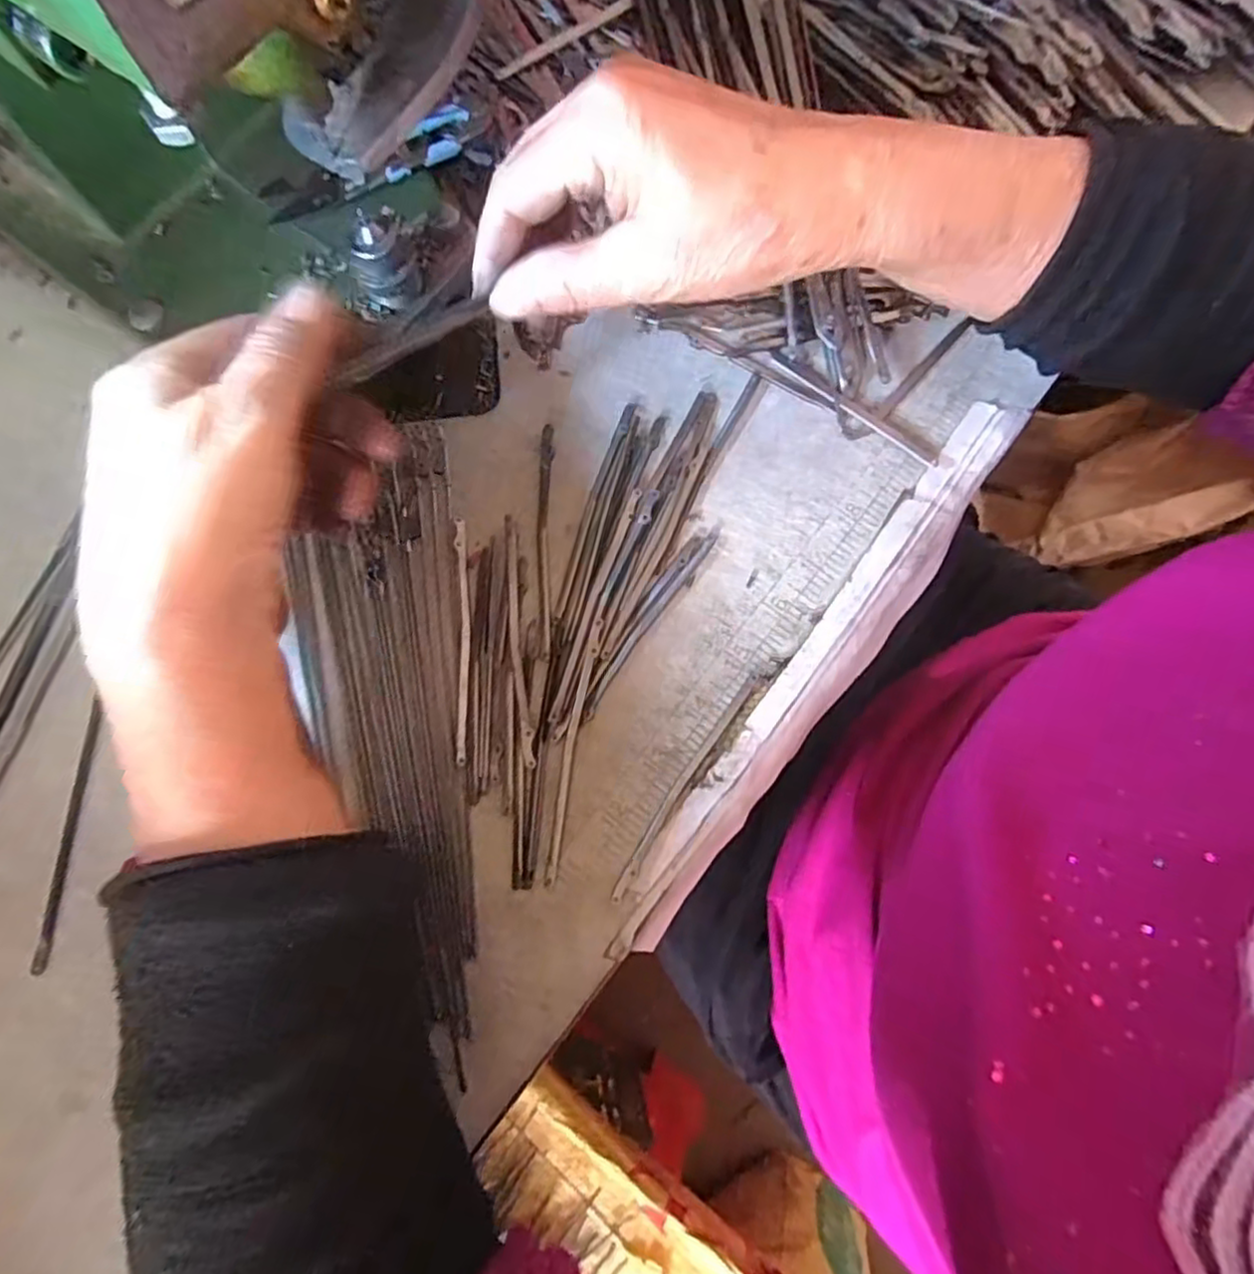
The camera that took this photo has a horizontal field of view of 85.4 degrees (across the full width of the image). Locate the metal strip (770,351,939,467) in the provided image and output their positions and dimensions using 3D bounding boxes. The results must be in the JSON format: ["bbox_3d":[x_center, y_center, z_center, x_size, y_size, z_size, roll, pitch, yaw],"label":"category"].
[{"bbox_3d":[0.094,-0.095,0.282,0.081,0.004,0.006,37,81,8],"label":"metal strip"}]

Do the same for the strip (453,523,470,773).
[{"bbox_3d":[-0.063,-0.001,0.260,0.007,0.006,0.096,-4,78,0],"label":"strip"}]

